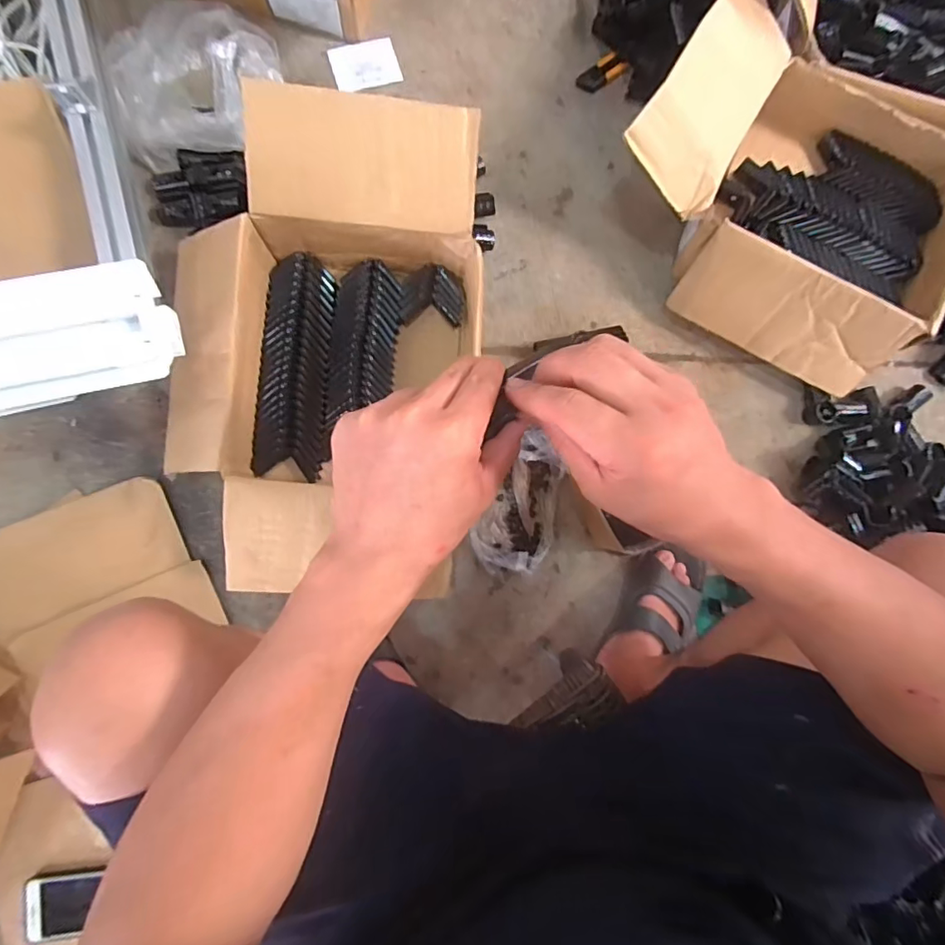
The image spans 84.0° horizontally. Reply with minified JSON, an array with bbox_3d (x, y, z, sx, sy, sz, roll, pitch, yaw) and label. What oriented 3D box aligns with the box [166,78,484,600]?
[{"bbox_3d":[-0.188,-0.148,0.662,0.359,0.175,0.544,3,87,-4],"label":"box"}]

